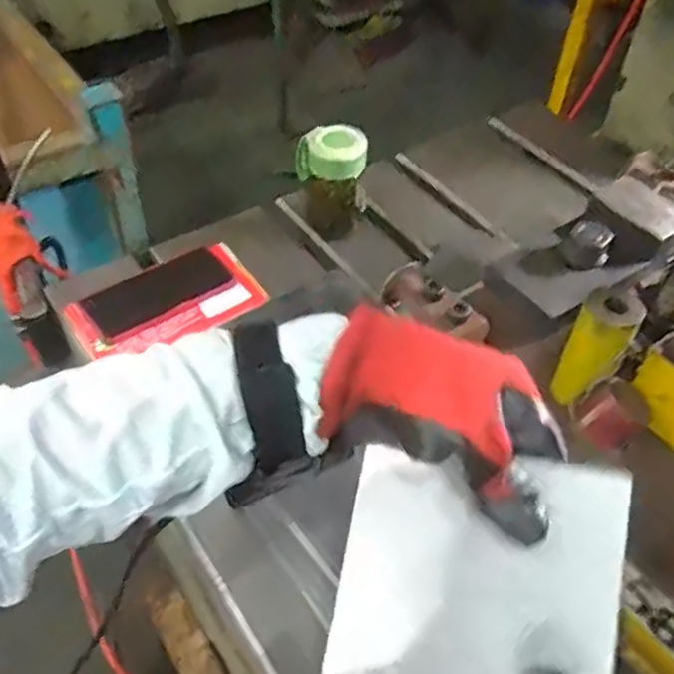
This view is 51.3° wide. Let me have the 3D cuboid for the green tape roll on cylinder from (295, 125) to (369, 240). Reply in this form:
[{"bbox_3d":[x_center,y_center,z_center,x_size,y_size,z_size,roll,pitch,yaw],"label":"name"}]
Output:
[{"bbox_3d":[-0.007,-0.185,0.850,0.071,0.140,0.068,-12,49,-14],"label":"green tape roll on cylinder"}]

